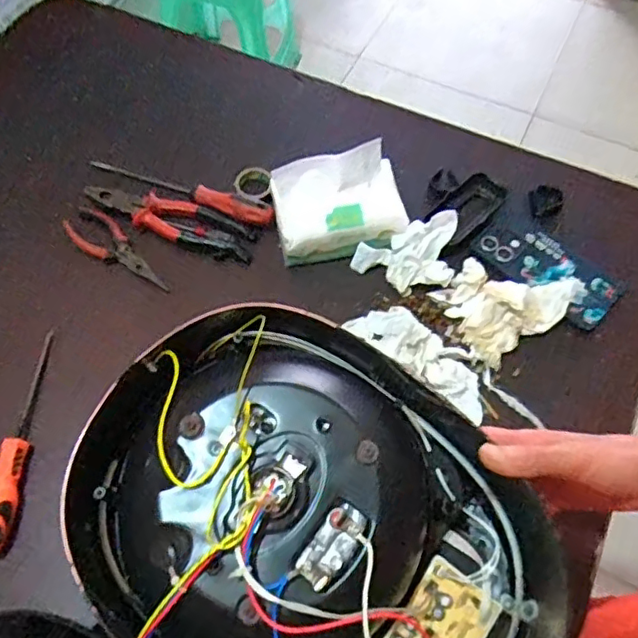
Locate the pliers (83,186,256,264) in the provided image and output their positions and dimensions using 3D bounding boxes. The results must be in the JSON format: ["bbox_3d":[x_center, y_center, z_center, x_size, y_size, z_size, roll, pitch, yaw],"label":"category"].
[{"bbox_3d":[-0.176,-0.121,0.682,0.208,0.022,0.052,22,65,10],"label":"pliers"}]

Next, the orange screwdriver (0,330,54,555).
[{"bbox_3d":[-0.300,0.114,0.572,0.032,0.038,0.225,-2,63,-1],"label":"orange screwdriver"}]

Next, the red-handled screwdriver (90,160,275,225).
[{"bbox_3d":[-0.170,-0.156,0.701,0.253,0.031,0.025,21,65,10],"label":"red-handled screwdriver"}]

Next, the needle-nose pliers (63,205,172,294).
[{"bbox_3d":[-0.230,-0.080,0.668,0.155,0.009,0.046,34,68,15],"label":"needle-nose pliers"}]

